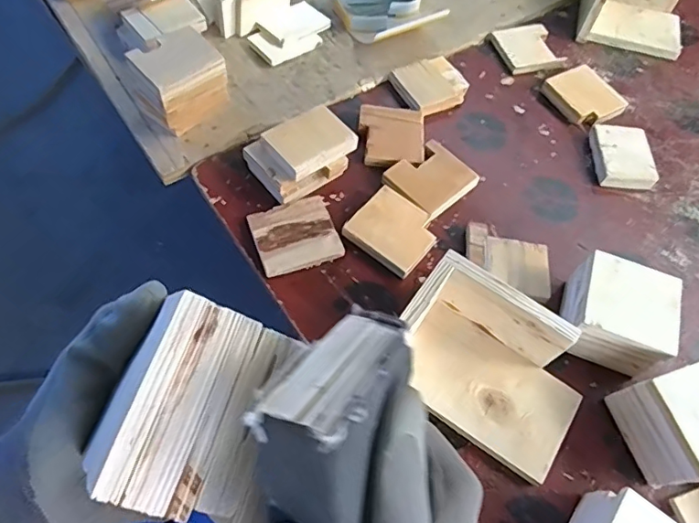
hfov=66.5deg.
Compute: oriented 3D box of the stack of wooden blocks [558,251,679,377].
[{"bbox_3d":[0.274,0.056,0.553,0.090,0.081,0.092,20,62,6],"label":"stack of wooden blocks"}]

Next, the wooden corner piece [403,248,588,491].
[{"bbox_3d":[0.137,0.099,0.508,0.188,0.081,0.119,34,65,13],"label":"wooden corner piece"}]

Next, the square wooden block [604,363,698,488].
[{"bbox_3d":[0.322,0.153,0.504,0.102,0.074,0.089,-12,63,-11],"label":"square wooden block"}]

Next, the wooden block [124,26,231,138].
[{"bbox_3d":[-0.216,-0.226,0.665,0.100,0.089,0.088,-40,71,-22],"label":"wooden block"}]

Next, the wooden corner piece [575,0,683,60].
[{"bbox_3d":[0.442,-0.400,0.814,0.156,0.081,0.130,15,62,4],"label":"wooden corner piece"}]

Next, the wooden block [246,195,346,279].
[{"bbox_3d":[-0.061,-0.029,0.605,0.092,0.011,0.088,-19,65,-14],"label":"wooden block"}]

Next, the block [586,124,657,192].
[{"bbox_3d":[0.357,-0.137,0.700,0.069,0.027,0.088,4,62,-2],"label":"block"}]

